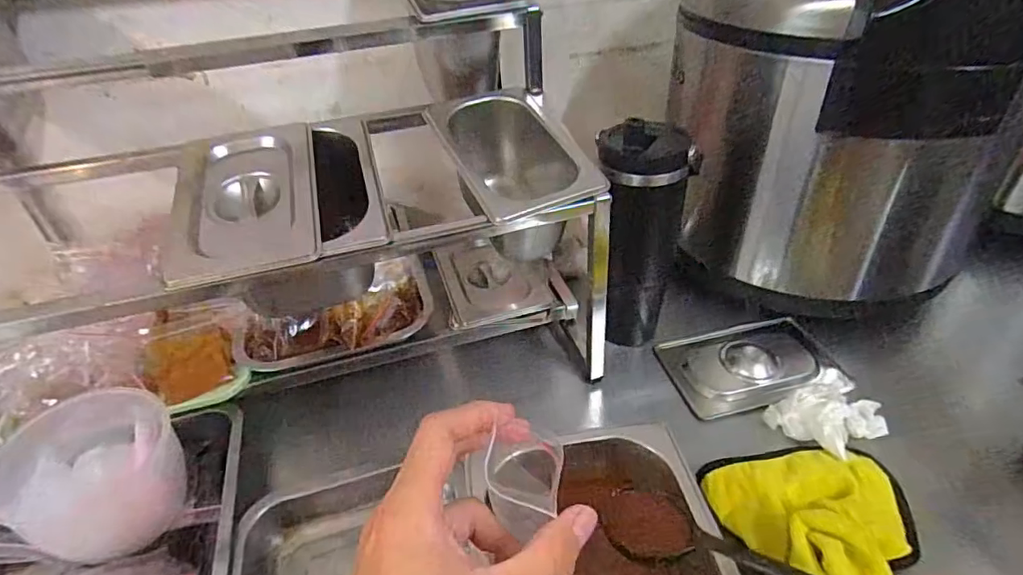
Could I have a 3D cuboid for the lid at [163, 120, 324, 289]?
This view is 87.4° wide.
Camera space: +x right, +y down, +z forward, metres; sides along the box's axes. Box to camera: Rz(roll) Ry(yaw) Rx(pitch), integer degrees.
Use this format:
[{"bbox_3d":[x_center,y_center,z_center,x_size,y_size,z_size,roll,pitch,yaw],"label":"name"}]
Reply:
[{"bbox_3d":[-0.218,-0.071,0.440,0.112,0.021,0.162,-14,56,-7],"label":"lid"}]

